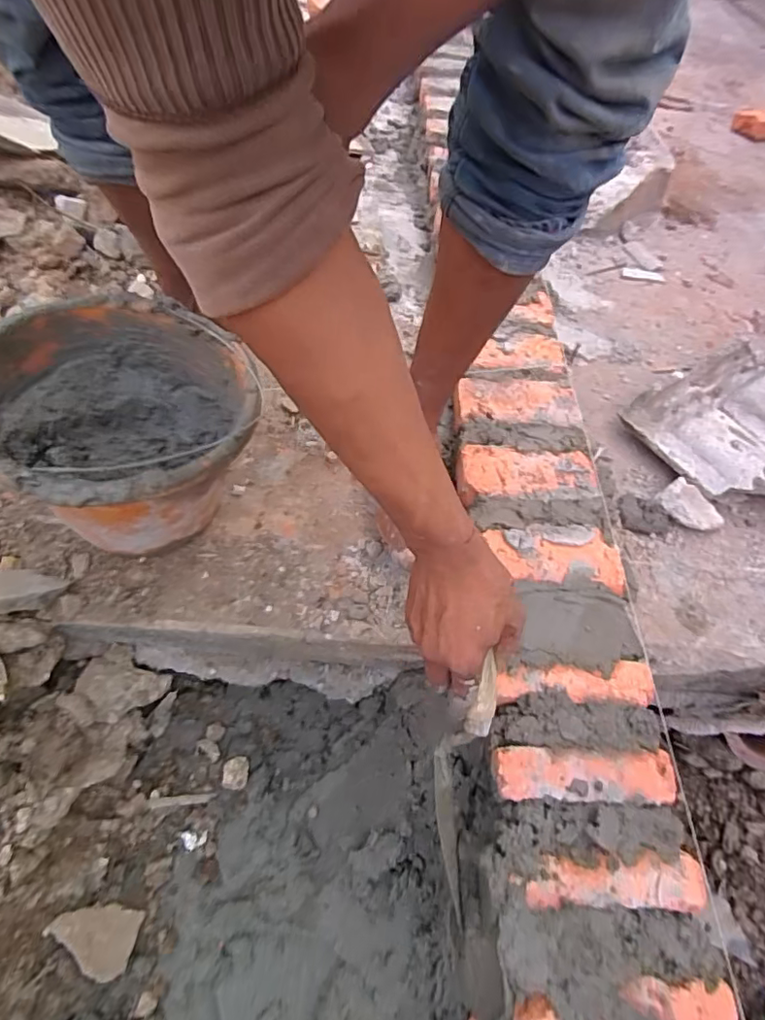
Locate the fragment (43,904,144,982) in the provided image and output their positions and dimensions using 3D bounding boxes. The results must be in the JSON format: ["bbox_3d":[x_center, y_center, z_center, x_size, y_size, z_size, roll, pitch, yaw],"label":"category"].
[{"bbox_3d":[-0.268,0.398,0.507,0.016,0.083,0.053,-32,38,22],"label":"fragment"}]

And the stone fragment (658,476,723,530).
[{"bbox_3d":[0.379,-0.001,0.675,0.046,0.013,0.072,-41,80,-8],"label":"stone fragment"}]

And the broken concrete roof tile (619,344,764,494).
[{"bbox_3d":[0.513,-0.102,0.749,0.309,0.059,0.265,-24,62,-19],"label":"broken concrete roof tile"}]

